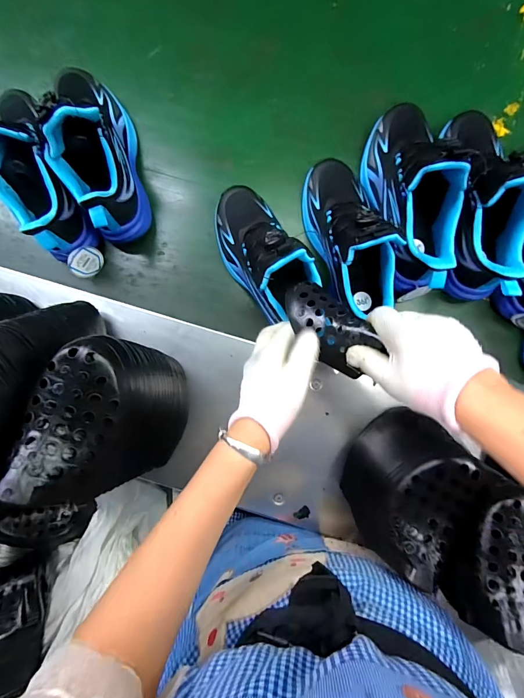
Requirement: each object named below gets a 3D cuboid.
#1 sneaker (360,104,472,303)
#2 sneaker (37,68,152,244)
[{"bbox_3d":[0.196,-0.200,0.450,0.085,0.151,0.251,-5,89,0],"label":"sneaker"},{"bbox_3d":[-0.223,-0.266,0.457,0.083,0.150,0.227,-12,89,0],"label":"sneaker"}]

